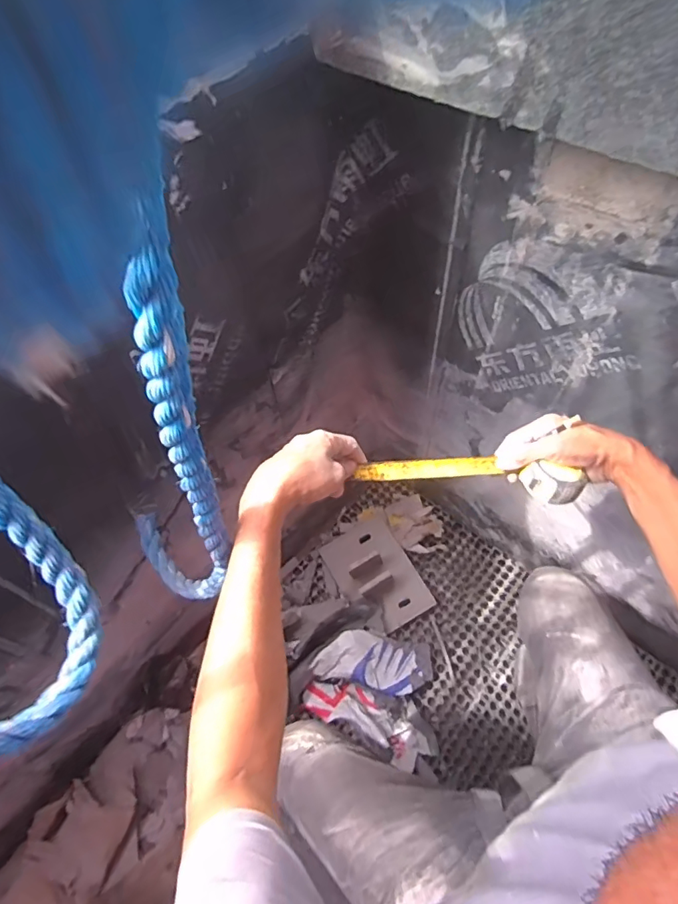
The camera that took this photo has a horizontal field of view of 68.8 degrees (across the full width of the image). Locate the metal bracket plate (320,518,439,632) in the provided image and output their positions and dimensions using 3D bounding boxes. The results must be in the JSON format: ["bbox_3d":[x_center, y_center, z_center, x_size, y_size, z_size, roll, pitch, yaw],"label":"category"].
[{"bbox_3d":[0.086,0.273,1.161,0.178,0.119,0.260,-26,60,-14],"label":"metal bracket plate"}]

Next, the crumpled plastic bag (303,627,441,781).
[{"bbox_3d":[0.069,0.518,1.043,0.270,0.110,0.244,4,58,5],"label":"crumpled plastic bag"}]

